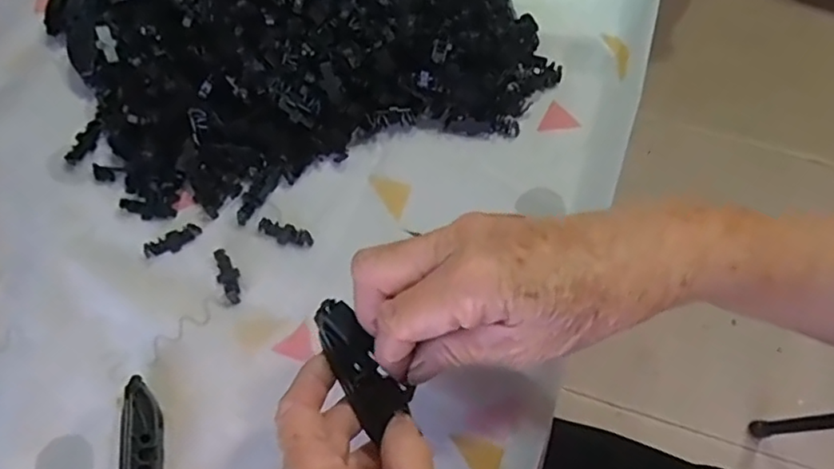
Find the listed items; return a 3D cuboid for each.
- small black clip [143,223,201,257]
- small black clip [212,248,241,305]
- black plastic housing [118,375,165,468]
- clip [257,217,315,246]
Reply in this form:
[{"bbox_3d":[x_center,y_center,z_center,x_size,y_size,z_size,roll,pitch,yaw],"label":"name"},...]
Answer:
[{"bbox_3d":[-0.153,0.004,0.393,0.035,0.006,0.012,-35,72,-13],"label":"small black clip"},{"bbox_3d":[-0.115,0.025,0.382,0.013,0.004,0.036,-30,71,-11],"label":"small black clip"},{"bbox_3d":[-0.147,0.117,0.336,0.019,0.015,0.080,-6,68,-2],"label":"black plastic housing"},{"bbox_3d":[-0.082,-0.001,0.389,0.036,0.005,0.013,16,69,7],"label":"clip"}]

